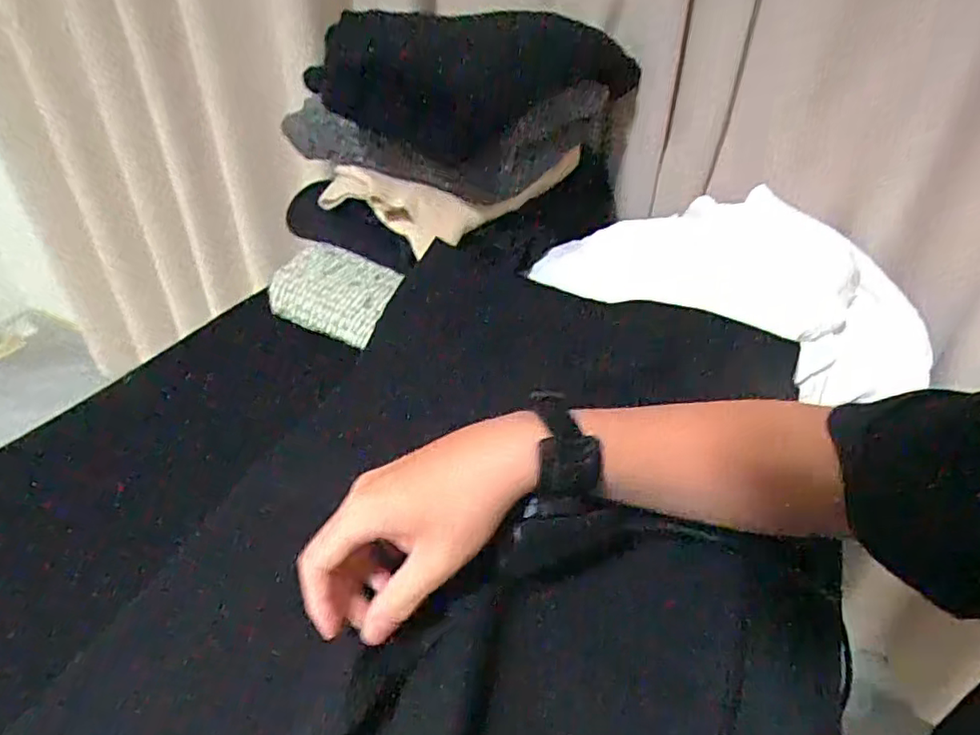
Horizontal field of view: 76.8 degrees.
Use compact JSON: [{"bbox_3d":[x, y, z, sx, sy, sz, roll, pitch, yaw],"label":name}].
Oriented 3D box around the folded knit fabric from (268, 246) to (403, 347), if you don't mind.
[{"bbox_3d":[-0.150,-0.075,0.638,0.136,0.029,0.093,25,51,14],"label":"folded knit fabric"}]

